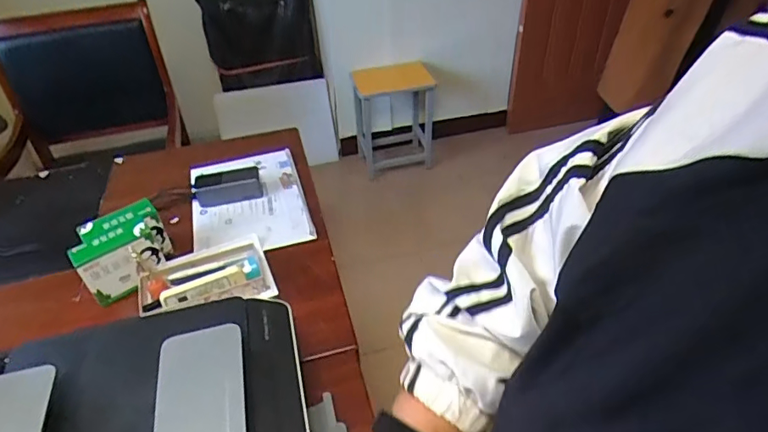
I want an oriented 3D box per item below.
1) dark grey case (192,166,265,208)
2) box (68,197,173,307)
[{"bbox_3d":[-0.329,-0.063,1.086,0.140,0.049,0.063,-6,41,-5],"label":"dark grey case"},{"bbox_3d":[-0.458,0.067,0.916,0.143,0.111,0.128,-19,44,-19],"label":"box"}]

